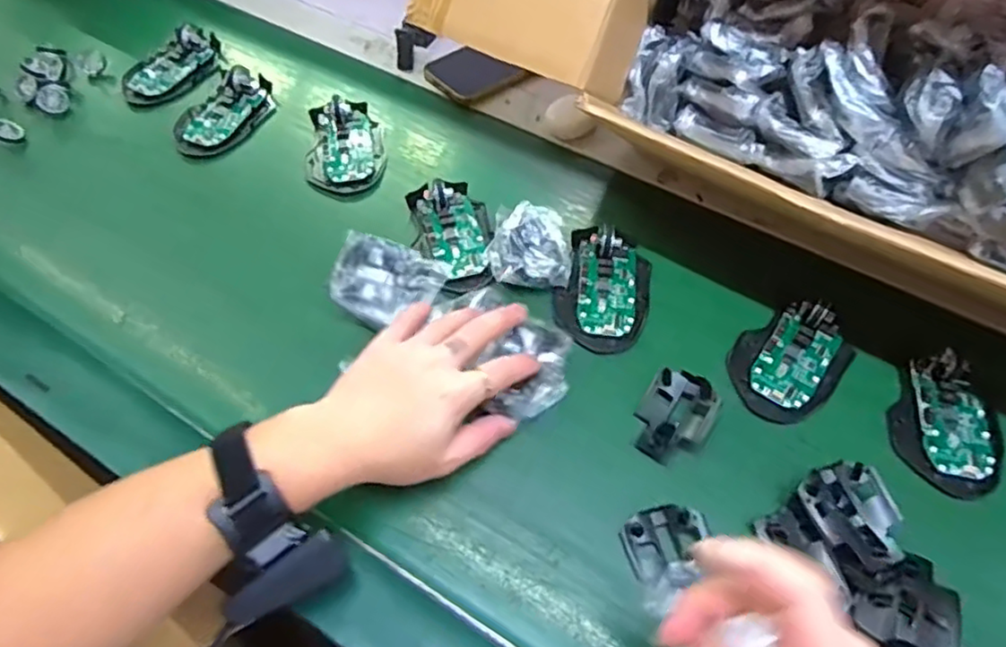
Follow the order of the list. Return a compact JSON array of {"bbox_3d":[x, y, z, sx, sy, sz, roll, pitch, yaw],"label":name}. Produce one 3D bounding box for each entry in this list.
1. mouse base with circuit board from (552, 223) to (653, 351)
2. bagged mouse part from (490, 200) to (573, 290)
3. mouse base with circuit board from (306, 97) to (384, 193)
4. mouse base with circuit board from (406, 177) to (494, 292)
[{"bbox_3d":[0.082,-0.029,0.519,0.072,0.027,0.105,11,58,7],"label":"mouse base with circuit board"},{"bbox_3d":[0.022,-0.064,0.533,0.064,0.025,0.072,-1,57,-1],"label":"bagged mouse part"},{"bbox_3d":[-0.151,-0.171,0.614,0.071,0.027,0.104,-10,57,-6],"label":"mouse base with circuit board"},{"bbox_3d":[-0.042,-0.078,0.550,0.066,0.034,0.109,-8,57,-5],"label":"mouse base with circuit board"}]

